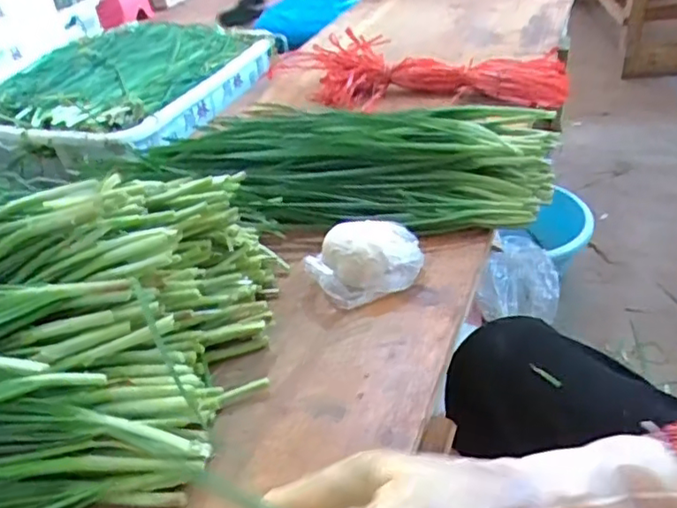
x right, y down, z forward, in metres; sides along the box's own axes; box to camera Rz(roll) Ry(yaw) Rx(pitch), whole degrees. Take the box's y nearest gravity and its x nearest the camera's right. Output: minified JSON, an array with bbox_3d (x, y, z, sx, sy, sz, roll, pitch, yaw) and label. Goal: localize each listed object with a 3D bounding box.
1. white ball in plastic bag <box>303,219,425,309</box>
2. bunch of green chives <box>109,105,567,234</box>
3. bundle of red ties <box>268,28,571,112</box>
[{"bbox_3d":[0.025,0.004,0.517,0.103,0.043,0.065,-13,35,-10],"label":"white ball in plastic bag"},{"bbox_3d":[-0.018,-0.095,0.622,0.447,0.073,0.145,3,35,14],"label":"bunch of green chives"},{"bbox_3d":[0.094,-0.264,0.877,0.450,0.060,0.164,10,37,22],"label":"bundle of red ties"}]

